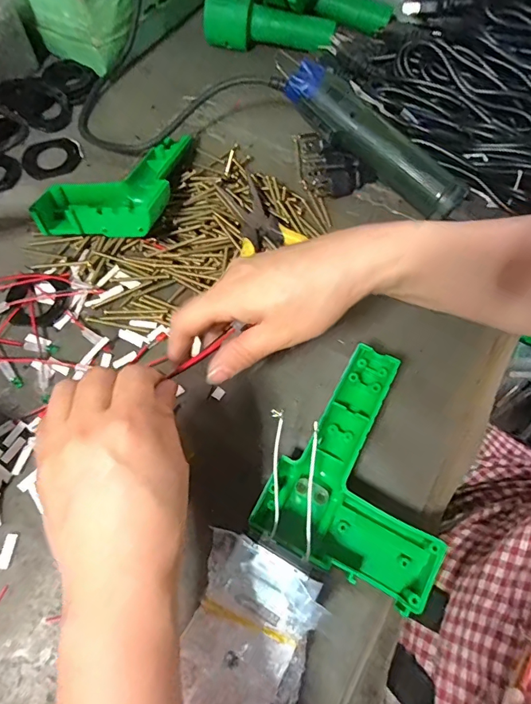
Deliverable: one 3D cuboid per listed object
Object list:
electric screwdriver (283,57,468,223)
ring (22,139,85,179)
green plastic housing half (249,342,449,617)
[{"bbox_3d":[0.101,-0.196,0.400,0.189,0.033,0.039,42,73,4],"label":"electric screwdriver"},{"bbox_3d":[-0.227,-0.206,0.458,0.062,0.006,0.062,0,66,1],"label":"ring"},{"bbox_3d":[0.075,0.080,0.303,0.116,0.033,0.146,25,69,12],"label":"green plastic housing half"}]

